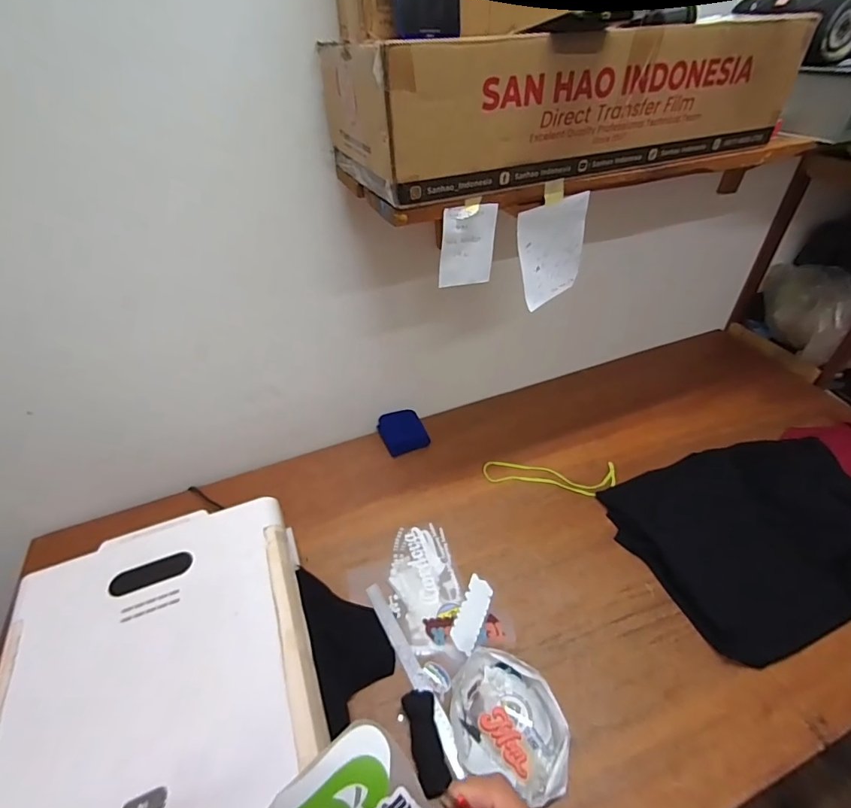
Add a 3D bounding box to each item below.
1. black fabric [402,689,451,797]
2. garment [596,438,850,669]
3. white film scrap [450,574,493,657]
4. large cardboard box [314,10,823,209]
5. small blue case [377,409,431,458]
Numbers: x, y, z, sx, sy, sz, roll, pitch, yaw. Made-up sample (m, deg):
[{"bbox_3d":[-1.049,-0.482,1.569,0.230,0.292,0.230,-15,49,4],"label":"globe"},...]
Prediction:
[{"bbox_3d":[0.002,0.515,0.682,0.051,0.015,0.130,-1,59,-27],"label":"black fabric"},{"bbox_3d":[0.666,0.243,0.894,0.467,0.108,0.393,-15,45,-13],"label":"garment"},{"bbox_3d":[0.087,0.386,0.822,0.049,0.012,0.137,17,47,19],"label":"white film scrap"},{"bbox_3d":[0.190,-0.449,0.642,0.619,0.152,0.270,-14,41,-20],"label":"large cardboard box"},{"bbox_3d":[-0.058,0.070,1.154,0.114,0.039,0.117,-17,46,-15],"label":"small blue case"}]

